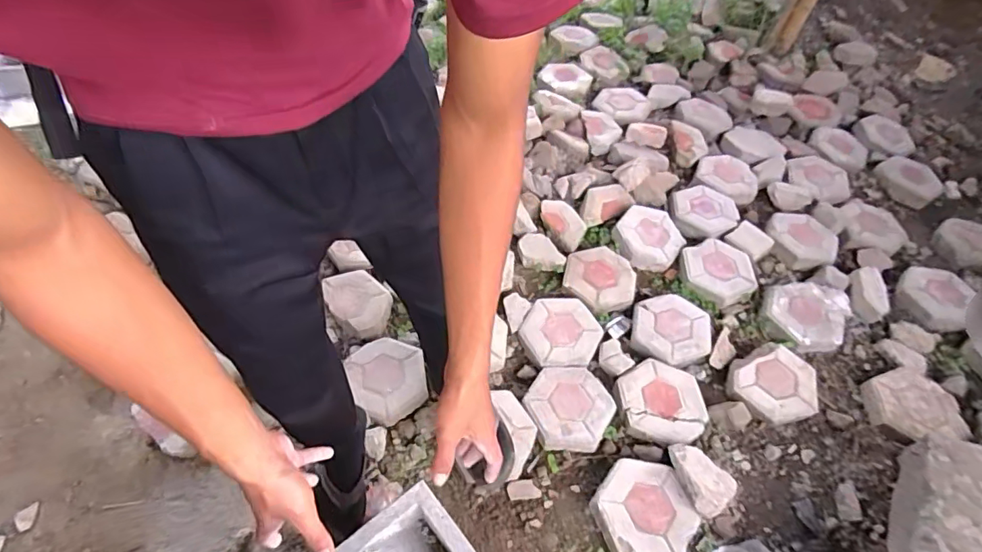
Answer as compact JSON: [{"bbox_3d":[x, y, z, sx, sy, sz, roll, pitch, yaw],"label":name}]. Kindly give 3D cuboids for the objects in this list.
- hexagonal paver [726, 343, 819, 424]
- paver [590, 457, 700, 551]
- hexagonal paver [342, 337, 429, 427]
[{"bbox_3d":[0.720,0.267,1.266,0.210,0.057,0.200,-27,61,-19],"label":"hexagonal paver"},{"bbox_3d":[0.327,0.506,1.084,0.199,0.060,0.217,-15,58,-12],"label":"paver"},{"bbox_3d":[-0.255,0.254,1.262,0.193,0.054,0.218,-19,59,-15],"label":"hexagonal paver"}]

